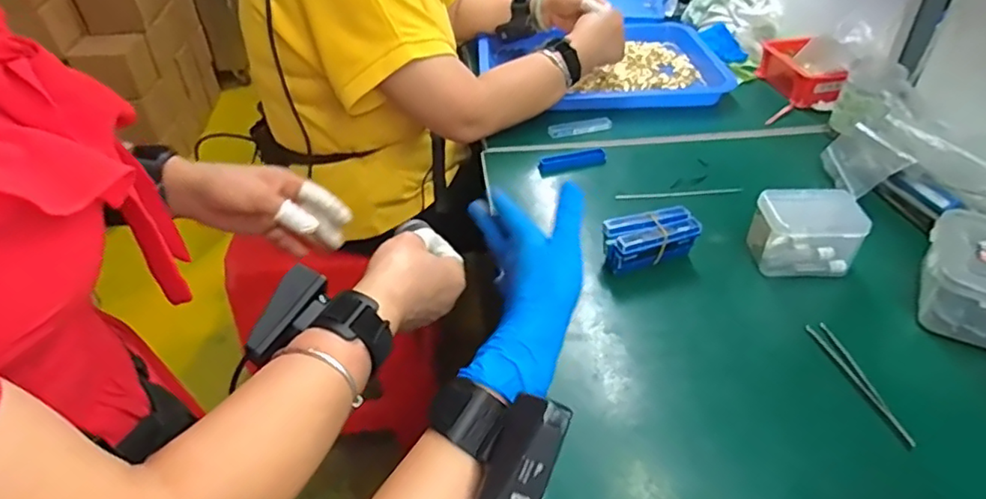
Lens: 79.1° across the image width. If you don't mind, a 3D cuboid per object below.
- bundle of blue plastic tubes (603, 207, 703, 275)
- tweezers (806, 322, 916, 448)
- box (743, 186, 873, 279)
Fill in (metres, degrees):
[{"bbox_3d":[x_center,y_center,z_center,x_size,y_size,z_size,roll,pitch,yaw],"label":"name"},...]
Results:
[{"bbox_3d":[0.161,-0.010,0.624,0.099,0.050,0.045,-14,42,-14],"label":"bundle of blue plastic tubes"},{"bbox_3d":[0.313,0.110,0.508,0.014,0.012,0.129,-9,42,-8],"label":"tweezers"},{"bbox_3d":[0.320,-0.016,0.615,0.097,0.071,0.058,0,37,4],"label":"box"}]

